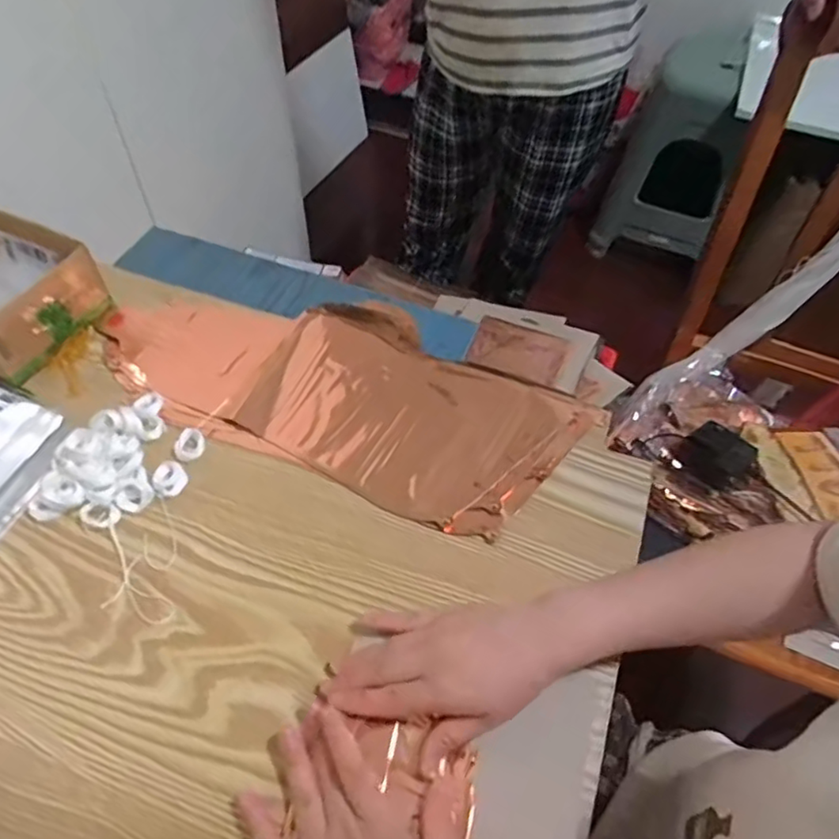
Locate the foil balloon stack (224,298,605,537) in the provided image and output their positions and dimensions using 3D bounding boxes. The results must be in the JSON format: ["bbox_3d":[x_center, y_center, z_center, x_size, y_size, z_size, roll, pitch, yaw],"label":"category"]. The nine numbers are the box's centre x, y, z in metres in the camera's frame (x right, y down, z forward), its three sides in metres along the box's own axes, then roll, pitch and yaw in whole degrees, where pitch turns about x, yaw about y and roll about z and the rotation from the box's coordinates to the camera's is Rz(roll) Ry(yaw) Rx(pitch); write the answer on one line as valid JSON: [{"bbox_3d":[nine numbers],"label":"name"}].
[{"bbox_3d":[-0.009,-0.010,0.549,0.281,0.014,0.180,25,56,16],"label":"foil balloon stack"}]

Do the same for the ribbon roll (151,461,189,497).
[{"bbox_3d":[-0.199,0.047,0.501,0.025,0.011,0.027,1,53,-2],"label":"ribbon roll"}]

